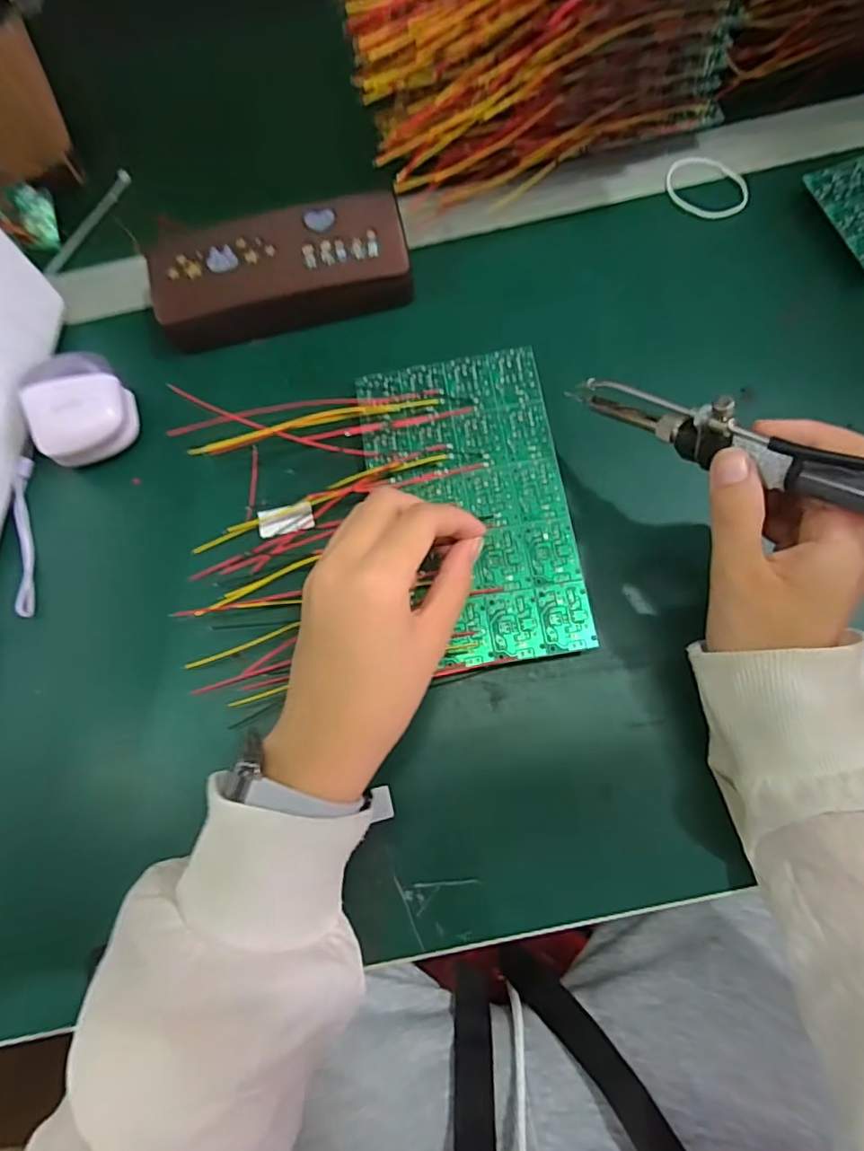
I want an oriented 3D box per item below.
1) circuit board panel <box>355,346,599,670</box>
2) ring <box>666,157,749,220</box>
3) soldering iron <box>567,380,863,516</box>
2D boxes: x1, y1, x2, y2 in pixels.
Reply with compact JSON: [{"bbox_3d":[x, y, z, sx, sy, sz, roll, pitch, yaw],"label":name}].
[{"bbox_3d":[0.019,-0.040,0.309,0.100,0.004,0.171,-9,75,3],"label":"circuit board panel"},{"bbox_3d":[0.175,-0.247,0.368,0.053,0.006,0.040,27,77,12],"label":"ring"},{"bbox_3d":[0.137,-0.049,0.221,0.201,0.032,0.025,33,79,37],"label":"soldering iron"}]

